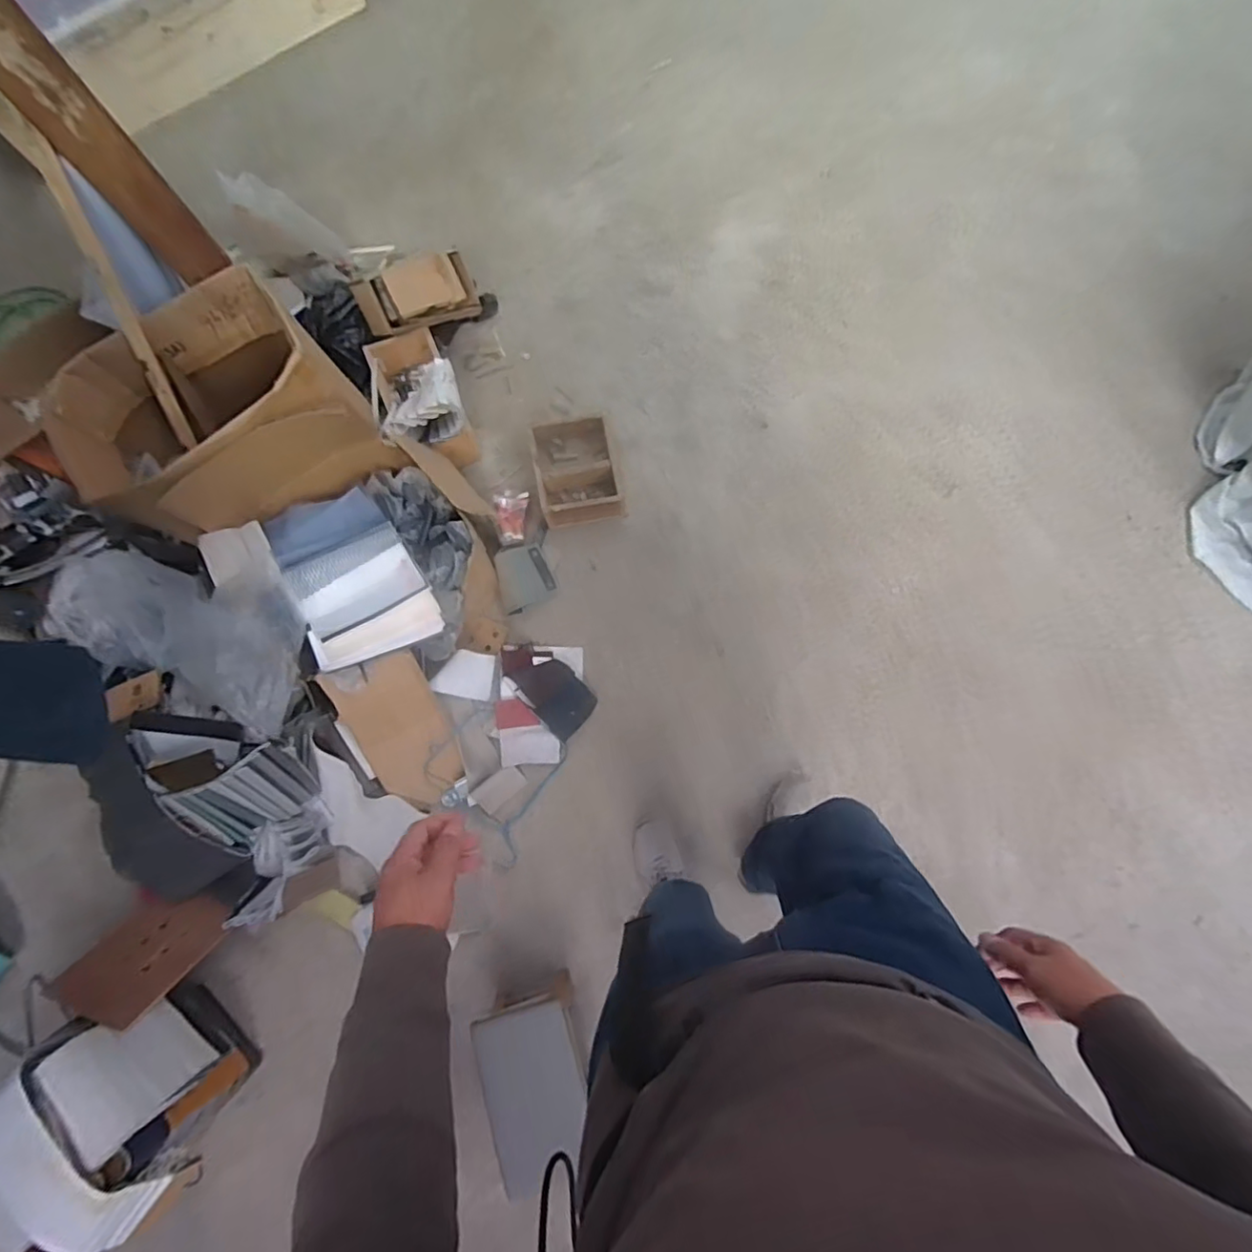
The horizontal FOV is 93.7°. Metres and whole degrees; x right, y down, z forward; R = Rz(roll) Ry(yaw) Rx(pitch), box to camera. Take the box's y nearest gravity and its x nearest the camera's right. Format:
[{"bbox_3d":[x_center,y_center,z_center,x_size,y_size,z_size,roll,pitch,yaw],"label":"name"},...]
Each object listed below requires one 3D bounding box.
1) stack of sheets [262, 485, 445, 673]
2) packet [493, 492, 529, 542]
[{"bbox_3d":[-0.597,-0.132,1.289,0.281,0.080,0.409,-25,76,-24],"label":"stack of sheets"},{"bbox_3d":[-0.293,-0.290,1.534,0.087,0.035,0.143,-13,78,-1],"label":"packet"}]

